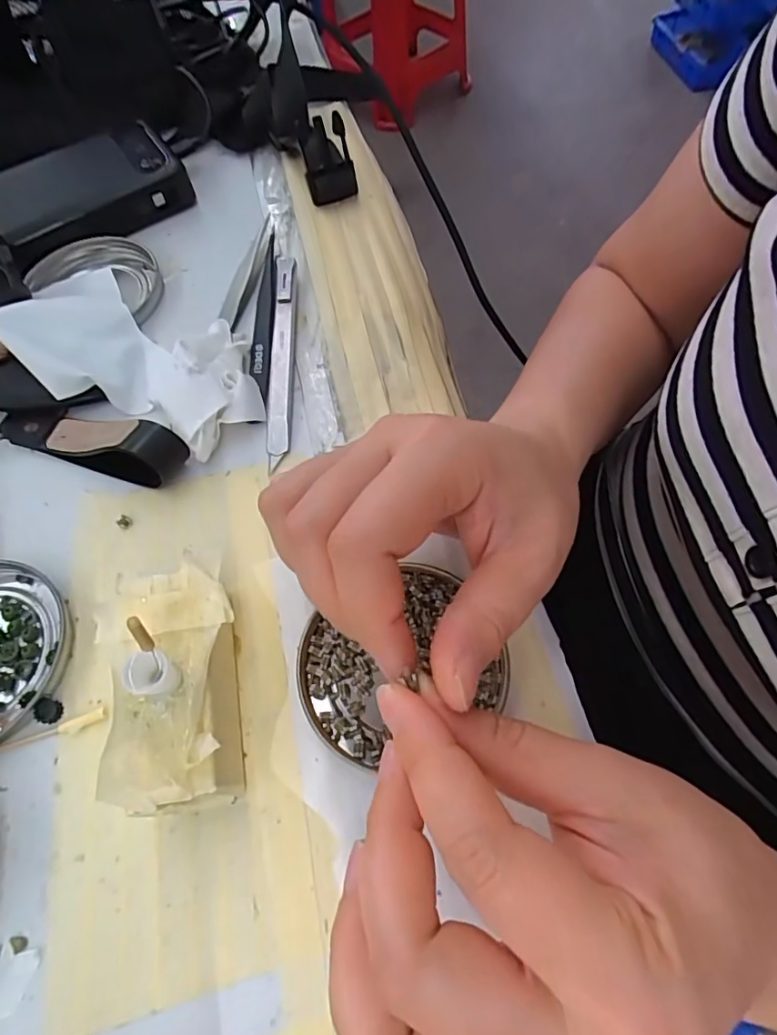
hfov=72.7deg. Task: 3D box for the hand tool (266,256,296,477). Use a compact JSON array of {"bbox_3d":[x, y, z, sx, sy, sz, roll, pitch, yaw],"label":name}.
[{"bbox_3d":[-0.057,-0.089,0.281,0.012,0.008,0.139,-3,64,1],"label":"hand tool"}]

